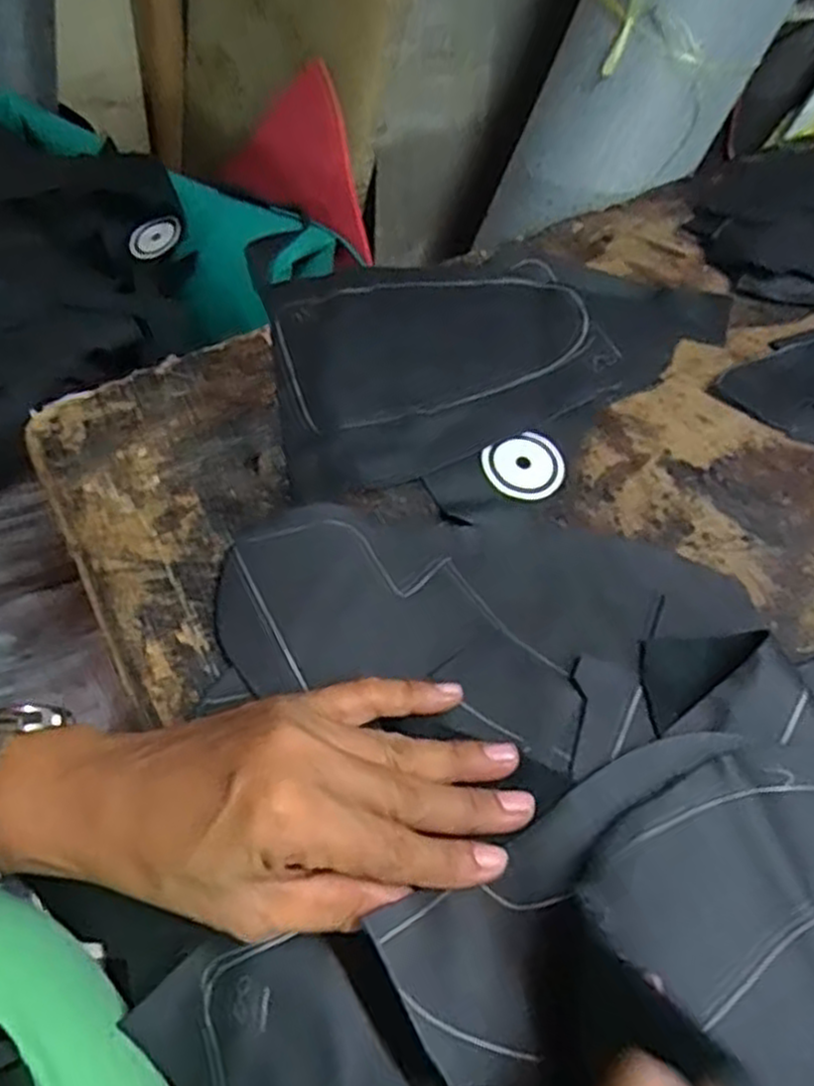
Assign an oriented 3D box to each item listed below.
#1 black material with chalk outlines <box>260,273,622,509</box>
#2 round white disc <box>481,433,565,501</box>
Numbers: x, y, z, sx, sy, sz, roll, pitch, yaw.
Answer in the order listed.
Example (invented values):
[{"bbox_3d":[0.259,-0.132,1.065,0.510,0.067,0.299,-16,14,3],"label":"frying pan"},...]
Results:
[{"bbox_3d":[0.014,-0.102,0.412,0.183,0.016,0.140,-20,65,-12],"label":"black material with chalk outlines"},{"bbox_3d":[0.058,-0.036,0.384,0.041,0.004,0.034,-23,73,-19],"label":"round white disc"}]

